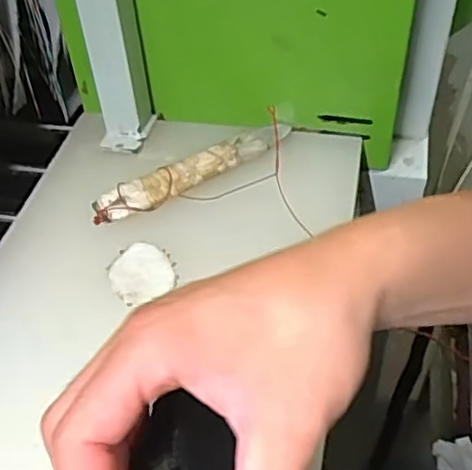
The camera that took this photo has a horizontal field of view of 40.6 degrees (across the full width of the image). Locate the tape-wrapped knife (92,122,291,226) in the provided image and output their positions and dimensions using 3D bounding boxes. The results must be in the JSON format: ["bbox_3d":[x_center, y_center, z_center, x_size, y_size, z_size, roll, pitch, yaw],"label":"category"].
[{"bbox_3d":[-0.029,-0.050,0.479,0.167,0.012,0.026,-27,52,-22],"label":"tape-wrapped knife"}]

